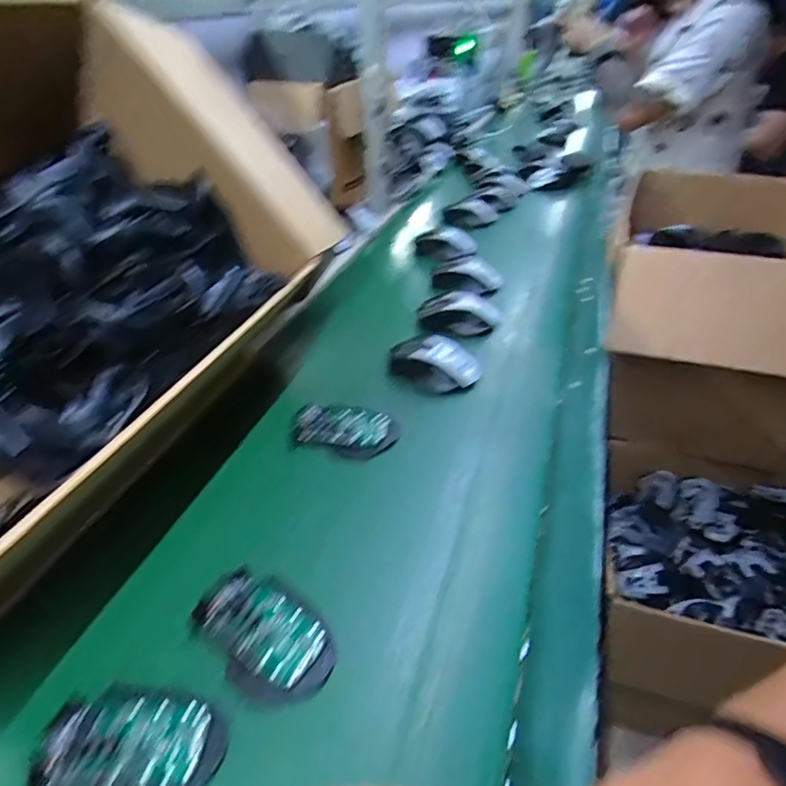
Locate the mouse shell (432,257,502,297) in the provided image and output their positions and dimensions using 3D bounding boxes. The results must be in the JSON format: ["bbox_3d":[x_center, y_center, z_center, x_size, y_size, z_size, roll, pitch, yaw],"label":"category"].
[{"bbox_3d":[0.121,-0.197,0.870,0.122,0.062,0.035,23,43,28],"label":"mouse shell"}]

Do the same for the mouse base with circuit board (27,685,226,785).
[{"bbox_3d":[-0.170,0.226,0.336,0.117,0.022,0.069,6,38,10],"label":"mouse base with circuit board"}]

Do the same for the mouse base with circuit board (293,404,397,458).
[{"bbox_3d":[-0.055,0.038,0.584,0.122,0.022,0.064,6,38,9],"label":"mouse base with circuit board"}]

